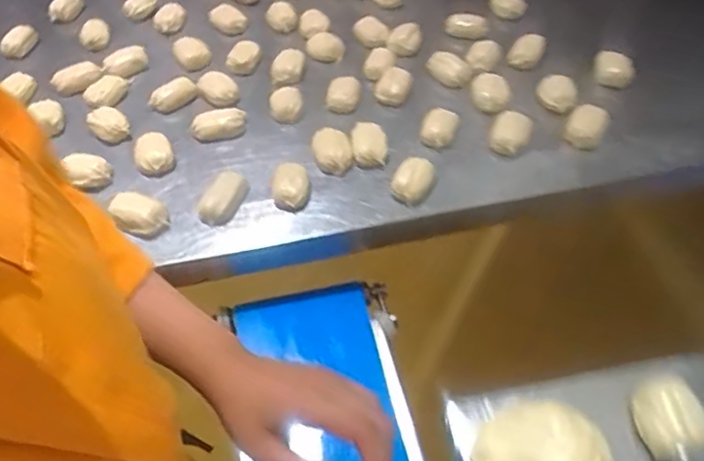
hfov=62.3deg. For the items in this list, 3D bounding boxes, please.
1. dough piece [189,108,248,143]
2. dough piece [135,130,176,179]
[{"bbox_3d":[-0.174,-0.140,0.762,0.071,0.038,0.034,-16,51,-10],"label":"dough piece"},{"bbox_3d":[-0.248,-0.095,0.728,0.046,0.030,0.056,-20,52,-13],"label":"dough piece"}]

